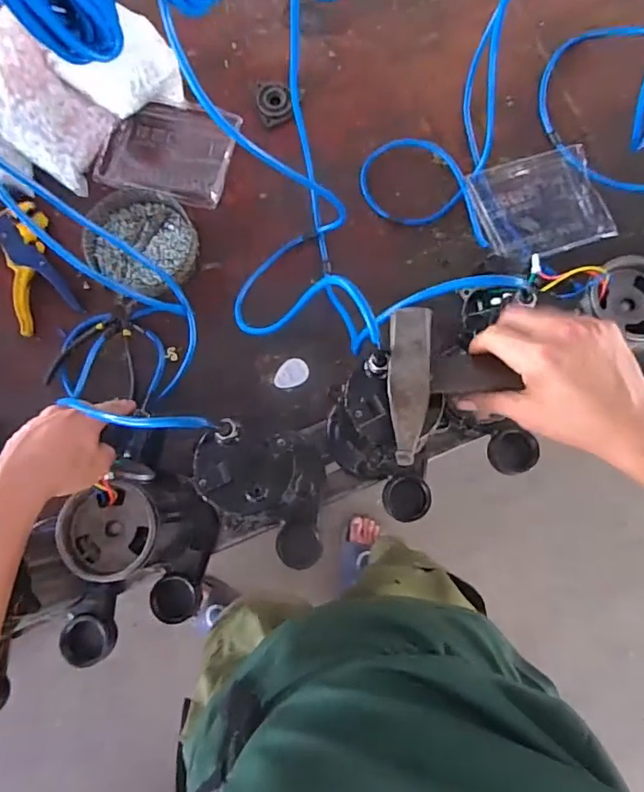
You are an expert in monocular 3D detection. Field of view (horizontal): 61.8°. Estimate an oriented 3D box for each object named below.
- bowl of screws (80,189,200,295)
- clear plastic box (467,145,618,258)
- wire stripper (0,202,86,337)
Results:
[{"bbox_3d":[-0.241,-0.205,0.712,0.150,0.033,0.126,21,81,3],"label":"bowl of screws"},{"bbox_3d":[0.294,-0.263,0.731,0.173,0.031,0.138,-15,81,-3],"label":"clear plastic box"},{"bbox_3d":[-0.384,-0.174,0.700,0.081,0.049,0.163,-23,81,-4],"label":"wire stripper"}]

